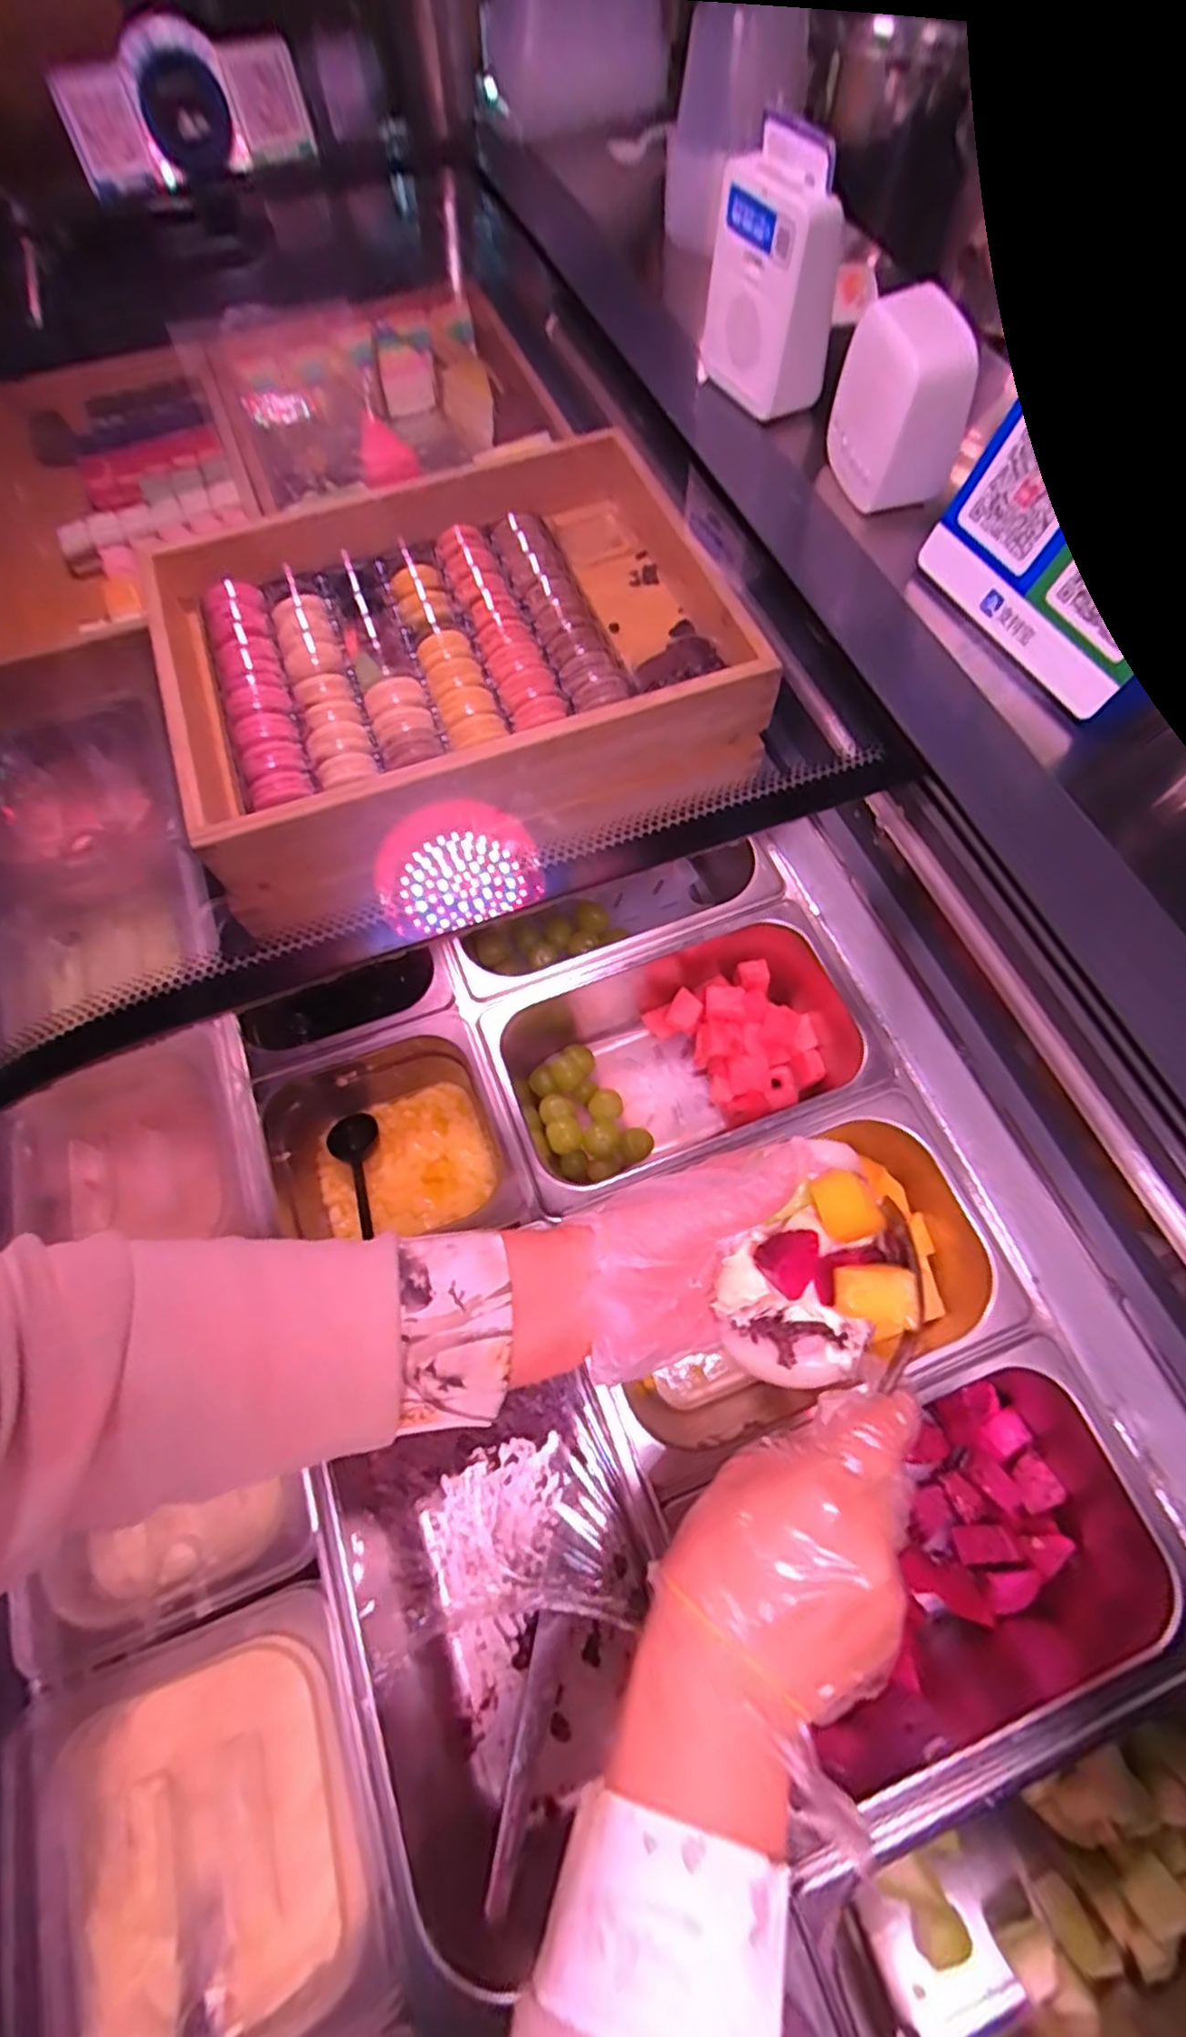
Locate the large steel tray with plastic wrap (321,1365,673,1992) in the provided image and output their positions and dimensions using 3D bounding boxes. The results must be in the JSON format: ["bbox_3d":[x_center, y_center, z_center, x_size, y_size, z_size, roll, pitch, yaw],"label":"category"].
[{"bbox_3d":[-0.039,0.364,0.414,0.167,0.100,0.256,-19,70,-7],"label":"large steel tray with plastic wrap"}]

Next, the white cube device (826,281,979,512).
[{"bbox_3d":[0.201,-0.398,0.456,0.058,0.099,0.088,-8,69,-3],"label":"white cube device"}]

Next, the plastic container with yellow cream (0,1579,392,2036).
[{"bbox_3d":[-0.192,0.411,0.367,0.160,0.085,0.172,-20,70,-8],"label":"plastic container with yellow cream"}]

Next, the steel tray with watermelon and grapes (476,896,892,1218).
[{"bbox_3d":[0.069,0.034,0.555,0.275,0.099,0.165,-20,70,-8],"label":"steel tray with watermelon and grapes"}]

